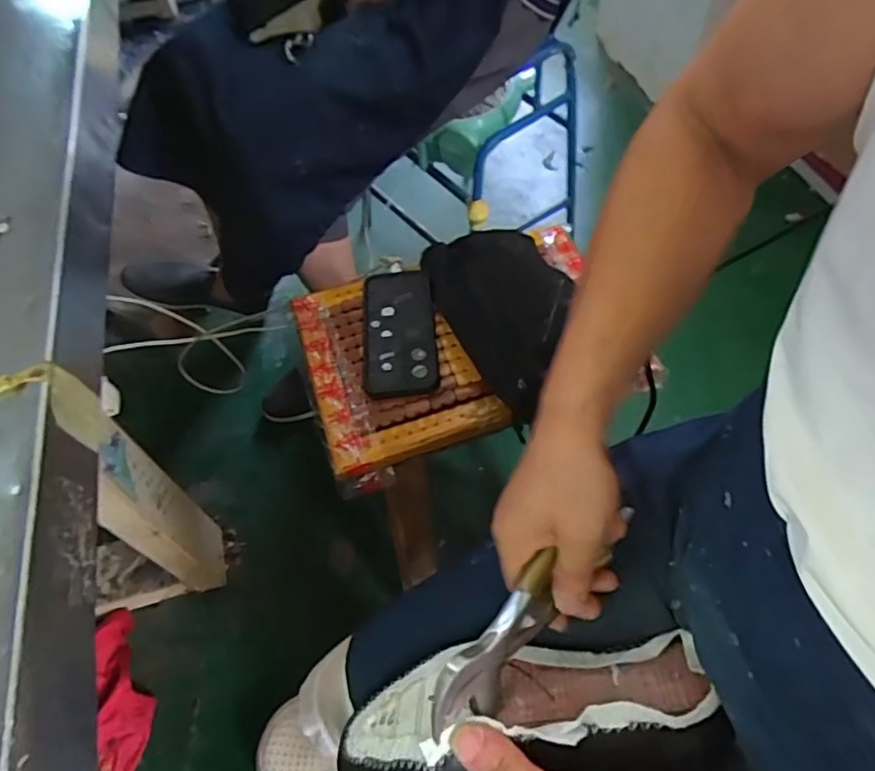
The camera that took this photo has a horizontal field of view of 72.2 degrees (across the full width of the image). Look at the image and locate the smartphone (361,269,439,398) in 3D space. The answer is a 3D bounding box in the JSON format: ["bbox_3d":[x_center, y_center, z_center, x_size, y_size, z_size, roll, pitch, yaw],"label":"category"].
[{"bbox_3d":[-0.044,-0.064,0.675,0.079,0.017,0.177,-5,56,1],"label":"smartphone"}]

